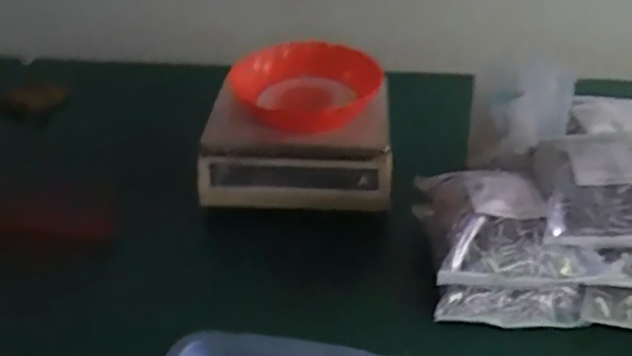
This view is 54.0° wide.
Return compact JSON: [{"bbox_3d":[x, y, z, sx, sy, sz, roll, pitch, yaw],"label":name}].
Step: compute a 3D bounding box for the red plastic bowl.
[{"bbox_3d":[-0.019,-0.129,0.863,0.178,0.070,0.176,-1,35,1],"label":"red plastic bowl"}]

